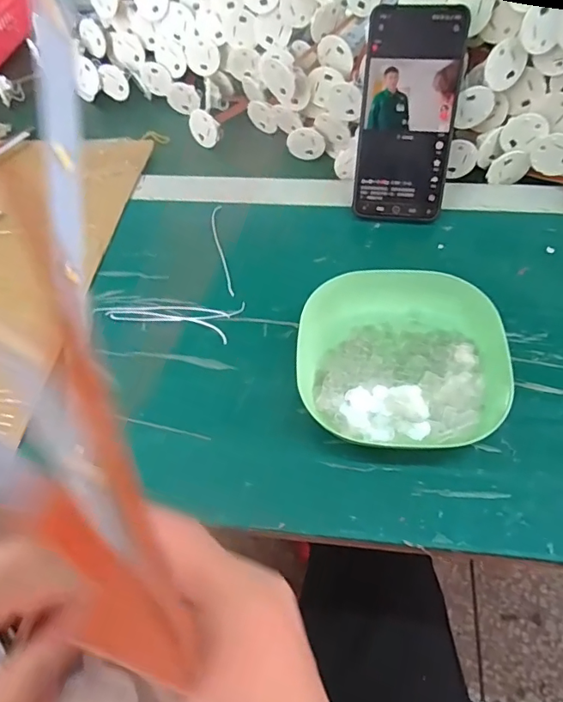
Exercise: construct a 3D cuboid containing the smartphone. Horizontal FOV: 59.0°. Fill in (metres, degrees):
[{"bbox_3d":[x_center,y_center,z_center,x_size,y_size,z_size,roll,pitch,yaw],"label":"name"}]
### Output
[{"bbox_3d":[0.106,-0.195,0.420,0.077,0.162,0.006,6,23,9],"label":"smartphone"}]

